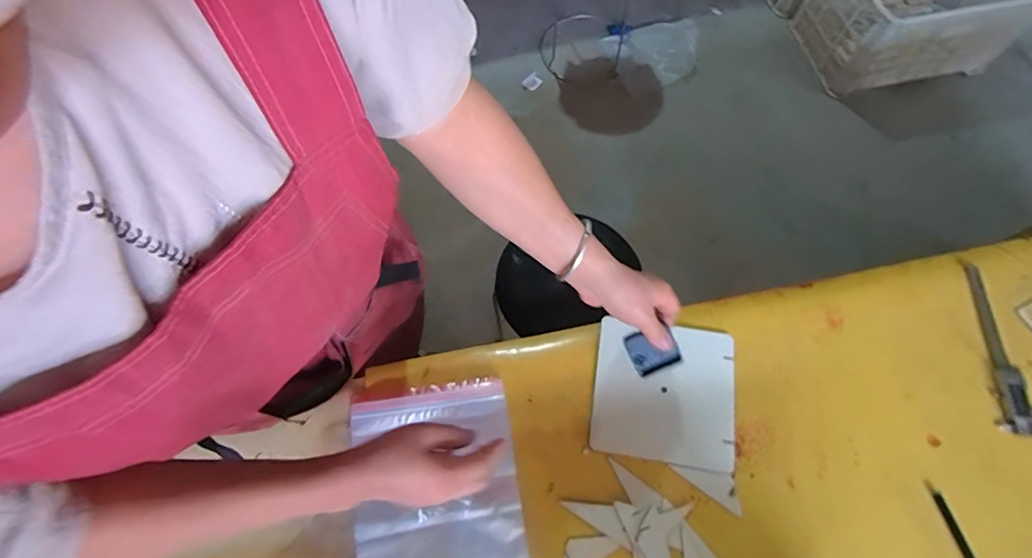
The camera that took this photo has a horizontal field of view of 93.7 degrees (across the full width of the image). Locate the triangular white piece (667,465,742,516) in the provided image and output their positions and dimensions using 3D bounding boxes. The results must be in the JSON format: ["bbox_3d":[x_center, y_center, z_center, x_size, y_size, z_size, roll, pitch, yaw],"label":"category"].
[{"bbox_3d":[0.236,0.244,0.588,0.091,0.004,0.035,32,72,14],"label":"triangular white piece"}]

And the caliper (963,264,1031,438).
[{"bbox_3d":[0.647,0.090,0.641,0.059,0.009,0.227,3,67,3],"label":"caliper"}]

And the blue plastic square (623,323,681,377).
[{"bbox_3d":[0.161,0.085,0.569,0.055,0.059,0.008,-24,23,8],"label":"blue plastic square"}]

